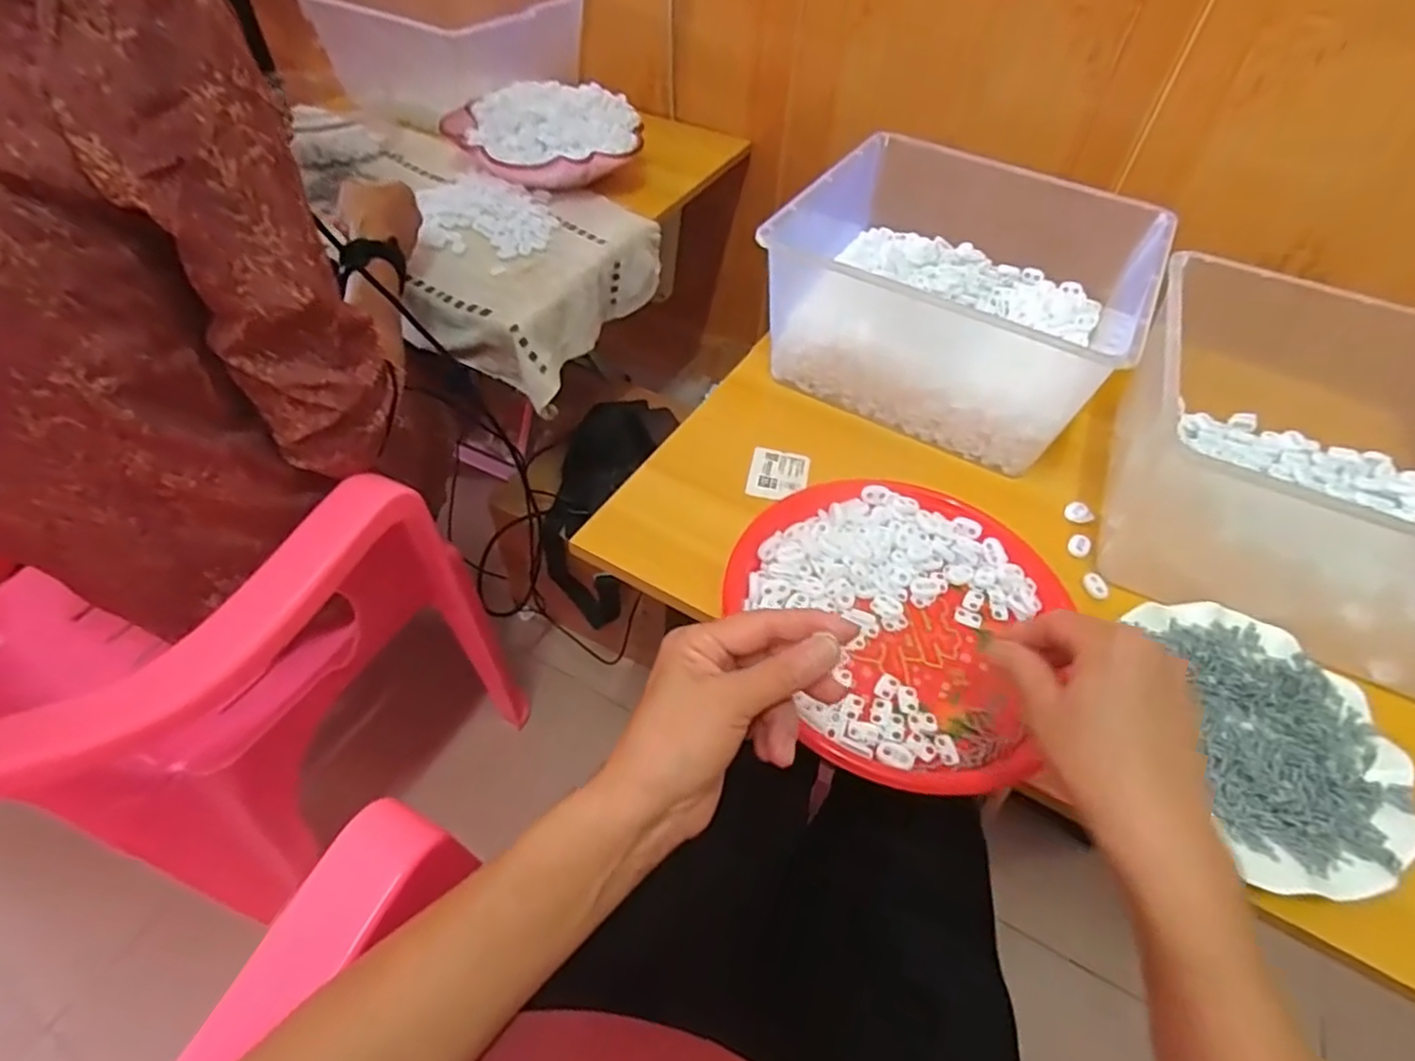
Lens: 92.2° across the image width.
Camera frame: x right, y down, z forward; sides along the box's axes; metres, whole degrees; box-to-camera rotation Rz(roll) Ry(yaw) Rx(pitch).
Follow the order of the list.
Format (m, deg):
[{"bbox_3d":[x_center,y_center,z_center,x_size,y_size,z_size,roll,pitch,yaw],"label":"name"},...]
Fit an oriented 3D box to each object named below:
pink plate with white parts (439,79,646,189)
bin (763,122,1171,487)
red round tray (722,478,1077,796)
[{"bbox_3d":[-0.209,-0.506,0.878,0.206,0.073,0.219,3,50,-3],"label":"pink plate with white parts"},{"bbox_3d":[0.235,-0.227,0.655,0.296,0.139,0.277,27,53,16],"label":"bin"},{"bbox_3d":[0.125,0.056,0.475,0.216,0.023,0.226,3,50,-3],"label":"red round tray"}]

